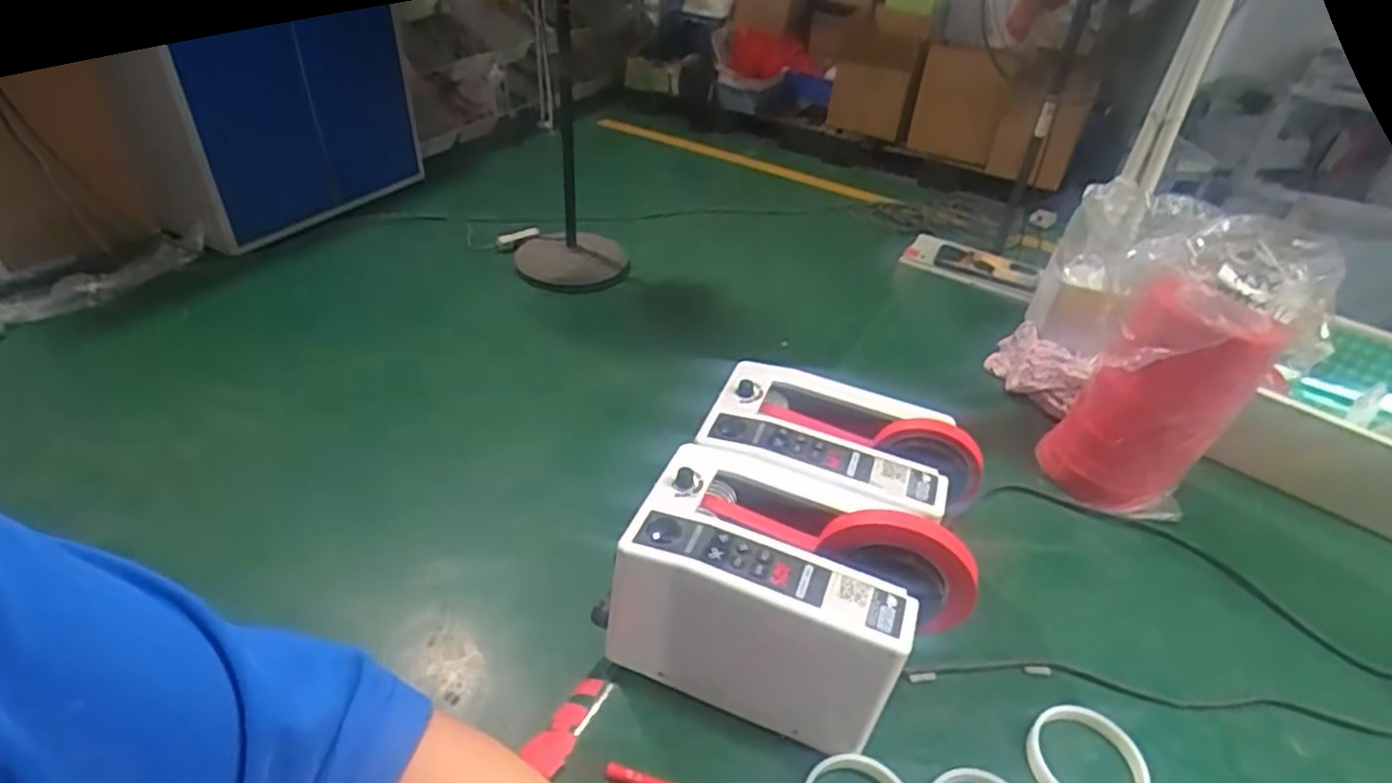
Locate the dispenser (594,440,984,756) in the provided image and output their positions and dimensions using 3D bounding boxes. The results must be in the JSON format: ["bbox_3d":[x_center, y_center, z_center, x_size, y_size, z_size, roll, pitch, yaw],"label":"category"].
[{"bbox_3d":[0.068,0.159,0.568,0.251,0.172,0.137,17,40,15],"label":"dispenser"}]

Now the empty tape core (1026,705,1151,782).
[{"bbox_3d":[0.302,0.283,0.559,0.095,0.012,0.083,-12,41,-21],"label":"empty tape core"}]

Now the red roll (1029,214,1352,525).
[{"bbox_3d":[0.494,-0.020,0.735,0.137,0.312,0.150,3,38,-2],"label":"red roll"}]

